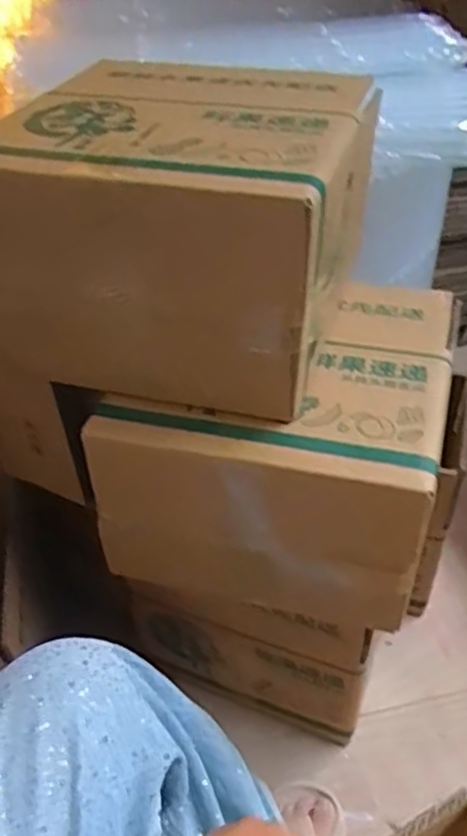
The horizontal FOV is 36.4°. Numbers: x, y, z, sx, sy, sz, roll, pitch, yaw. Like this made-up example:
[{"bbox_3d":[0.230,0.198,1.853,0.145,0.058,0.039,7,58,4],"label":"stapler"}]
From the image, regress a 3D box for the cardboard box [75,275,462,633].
[{"bbox_3d":[0.054,0.029,0.745,0.301,0.211,0.276,8,40,14],"label":"cardboard box"}]

